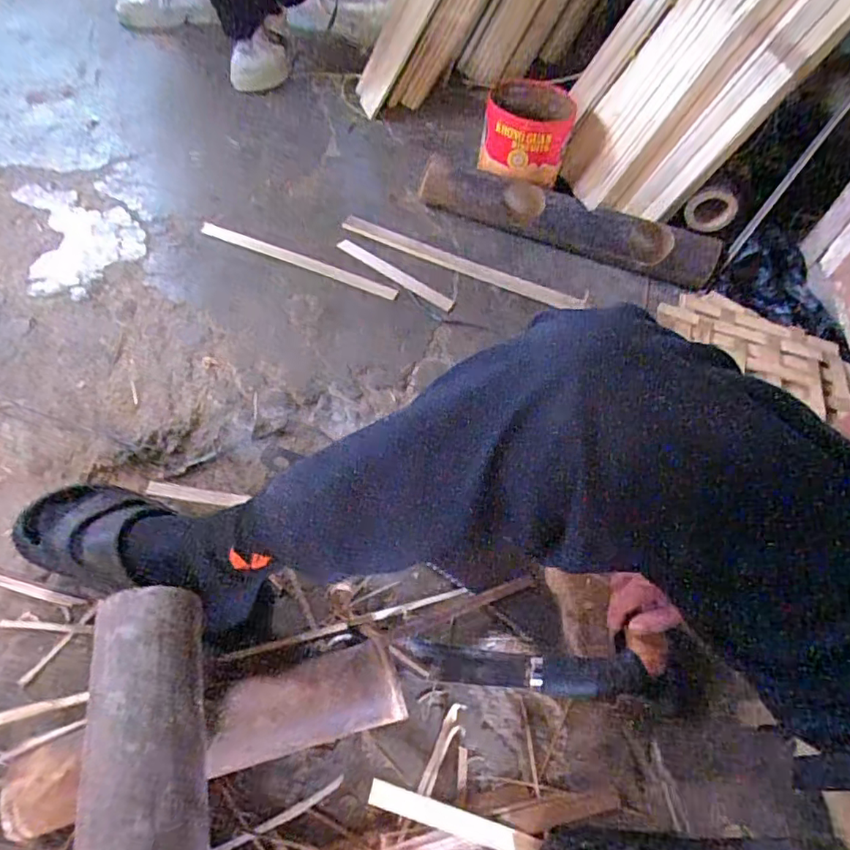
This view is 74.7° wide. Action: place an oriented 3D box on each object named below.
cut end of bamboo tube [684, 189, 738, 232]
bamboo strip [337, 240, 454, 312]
[{"bbox_3d":[0.467,-0.348,0.908,0.097,0.062,0.011,3,33,-17],"label":"cut end of bamboo tube"},{"bbox_3d":[-0.048,-0.241,0.885,0.224,0.009,0.021,32,58,17],"label":"bamboo strip"}]

